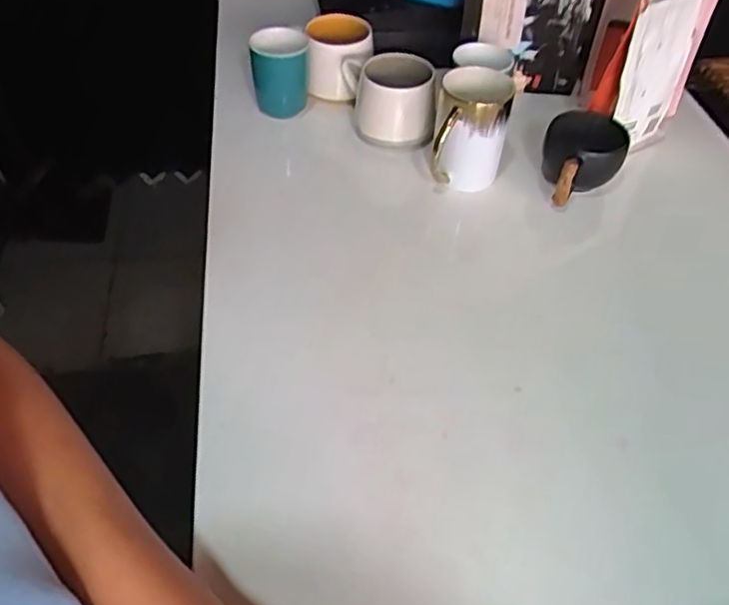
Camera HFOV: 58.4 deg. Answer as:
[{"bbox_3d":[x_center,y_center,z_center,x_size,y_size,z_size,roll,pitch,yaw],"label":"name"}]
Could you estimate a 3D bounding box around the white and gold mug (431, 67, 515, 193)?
[{"bbox_3d":[0.105,-0.174,0.663,0.073,0.097,0.089,8,48,3],"label":"white and gold mug"}]

